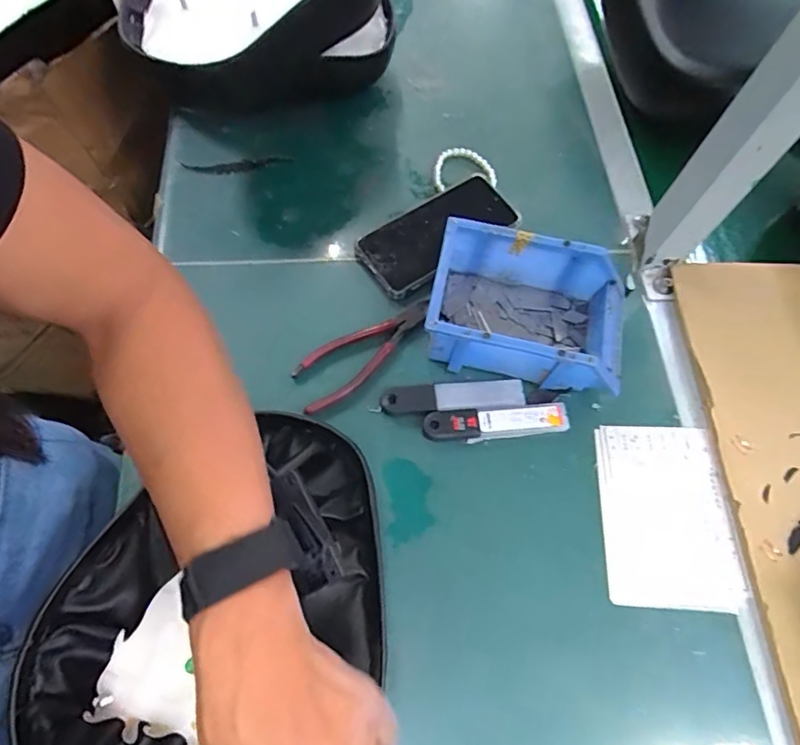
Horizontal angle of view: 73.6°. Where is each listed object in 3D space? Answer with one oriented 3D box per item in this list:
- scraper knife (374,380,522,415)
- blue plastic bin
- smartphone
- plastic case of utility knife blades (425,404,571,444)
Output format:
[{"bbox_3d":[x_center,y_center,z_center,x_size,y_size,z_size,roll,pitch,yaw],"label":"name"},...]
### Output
[{"bbox_3d":[0.047,0.022,0.480,0.126,0.007,0.027,-4,67,-2],"label":"scraper knife"},{"bbox_3d":[0.117,-0.056,0.481,0.168,0.068,0.117,10,67,4],"label":"blue plastic bin"},{"bbox_3d":[0.038,-0.145,0.548,0.166,0.016,0.084,-36,72,-14],"label":"smartphone"},{"bbox_3d":[0.085,0.046,0.472,0.126,0.006,0.028,-3,86,-3],"label":"plastic case of utility knife blades"}]

